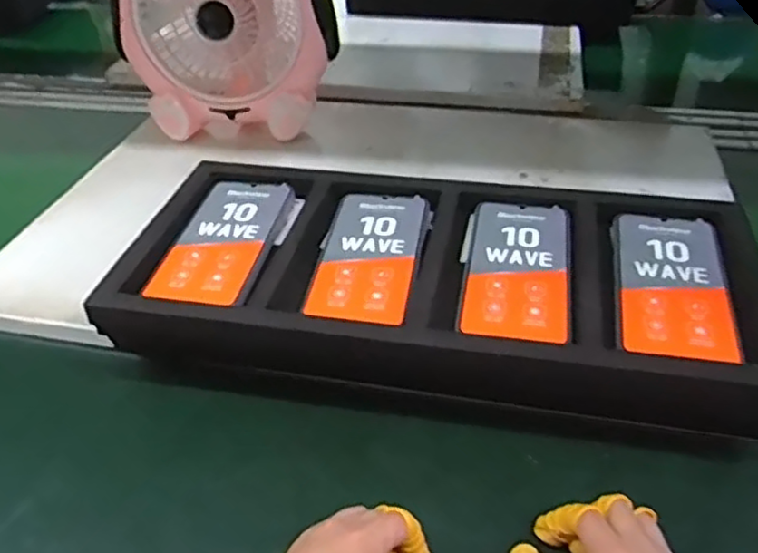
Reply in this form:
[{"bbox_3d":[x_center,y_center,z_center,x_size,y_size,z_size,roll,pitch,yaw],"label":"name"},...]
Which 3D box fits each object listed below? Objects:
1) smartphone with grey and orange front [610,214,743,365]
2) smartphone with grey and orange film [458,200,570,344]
[{"bbox_3d":[0.217,0.004,0.503,0.077,0.010,0.171,8,40,12],"label":"smartphone with grey and orange front"},{"bbox_3d":[0.105,-0.008,0.526,0.080,0.008,0.169,7,40,10],"label":"smartphone with grey and orange film"}]

